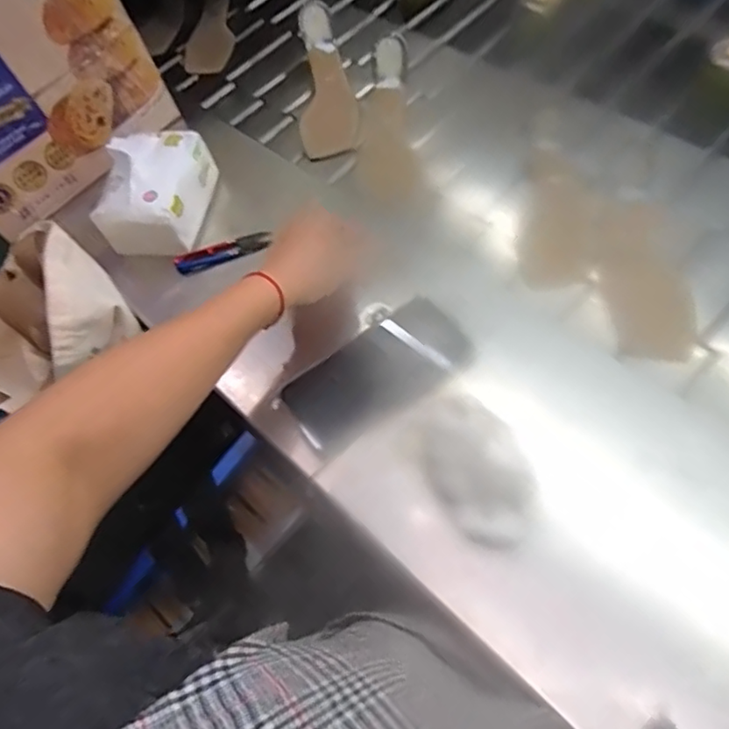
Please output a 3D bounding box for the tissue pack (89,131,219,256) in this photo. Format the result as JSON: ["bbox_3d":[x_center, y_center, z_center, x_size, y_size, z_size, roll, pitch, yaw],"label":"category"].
[{"bbox_3d":[-0.226,-0.198,0.634,0.100,0.084,0.122,8,60,1],"label":"tissue pack"}]

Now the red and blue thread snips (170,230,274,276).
[{"bbox_3d":[-0.150,-0.120,0.631,0.103,0.018,0.025,-15,62,-11],"label":"red and blue thread snips"}]

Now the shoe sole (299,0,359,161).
[{"bbox_3d":[-0.049,-0.374,0.785,0.077,0.076,0.231,-1,61,-4],"label":"shoe sole"}]

